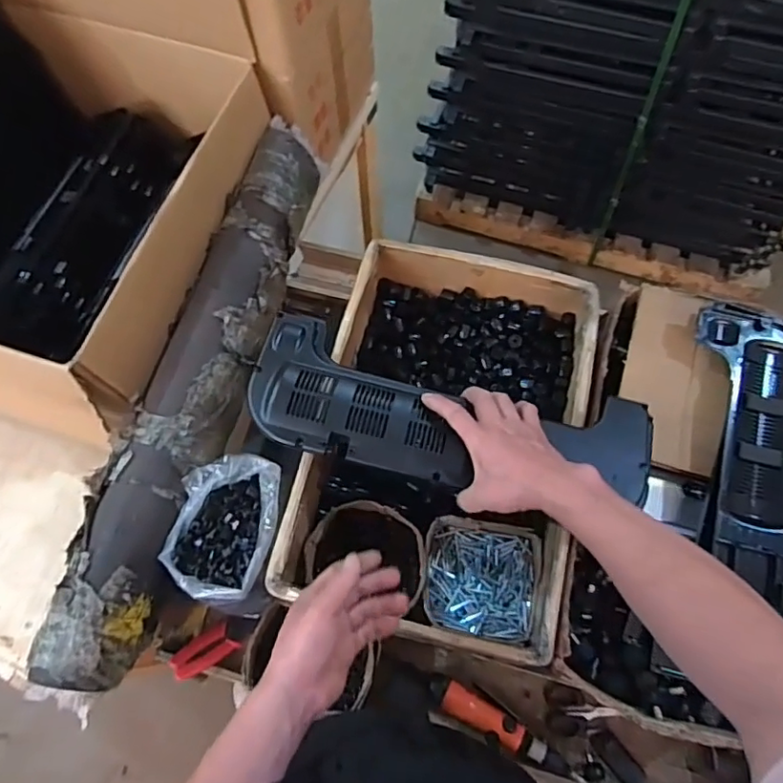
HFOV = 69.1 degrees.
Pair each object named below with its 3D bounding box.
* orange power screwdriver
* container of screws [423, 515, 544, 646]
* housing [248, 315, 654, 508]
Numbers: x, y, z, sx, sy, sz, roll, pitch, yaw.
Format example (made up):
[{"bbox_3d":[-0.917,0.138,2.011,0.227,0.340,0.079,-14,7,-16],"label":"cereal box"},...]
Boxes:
[{"bbox_3d":[0.144,0.464,0.785,0.197,0.035,0.041,30,73,13],"label":"orange power screwdriver"},{"bbox_3d":[0.122,0.259,0.788,0.155,0.047,0.148,9,69,5],"label":"container of screws"},{"bbox_3d":[0.071,0.035,0.694,0.476,0.069,0.187,11,69,-4],"label":"housing"}]

